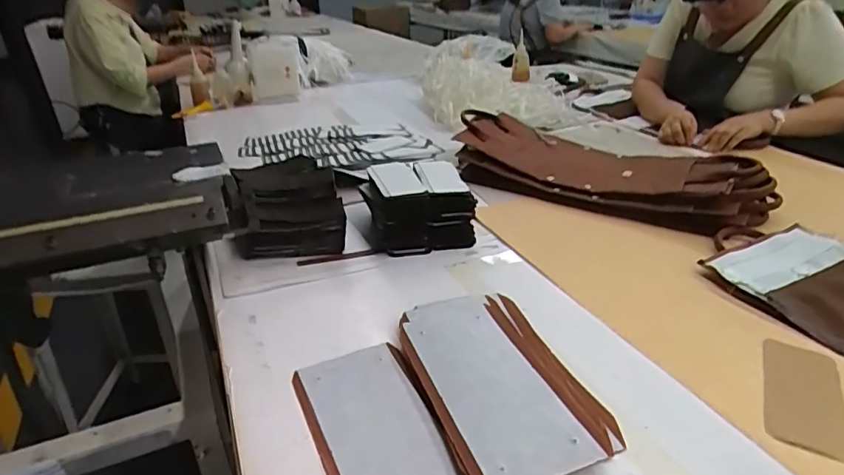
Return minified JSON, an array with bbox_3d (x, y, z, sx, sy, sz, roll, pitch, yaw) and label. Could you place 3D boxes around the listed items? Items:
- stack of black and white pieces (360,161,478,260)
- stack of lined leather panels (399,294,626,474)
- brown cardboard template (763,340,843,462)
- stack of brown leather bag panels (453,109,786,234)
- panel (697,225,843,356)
[{"bbox_3d":[-0.008,-0.055,0.885,0.161,0.110,0.166,-8,29,-10],"label":"stack of black and white pieces"},{"bbox_3d":[0.082,0.146,0.564,0.157,0.032,0.266,-12,30,-17],"label":"stack of lined leather panels"},{"bbox_3d":[0.404,0.165,0.550,0.069,0.009,0.157,13,32,26],"label":"brown cardboard template"},{"bbox_3d":[0.355,-0.149,1.029,0.593,0.096,0.274,16,33,30],"label":"stack of brown leather bag panels"},{"bbox_3d":[0.558,0.057,0.719,0.255,0.014,0.221,-15,31,-21],"label":"panel"}]

